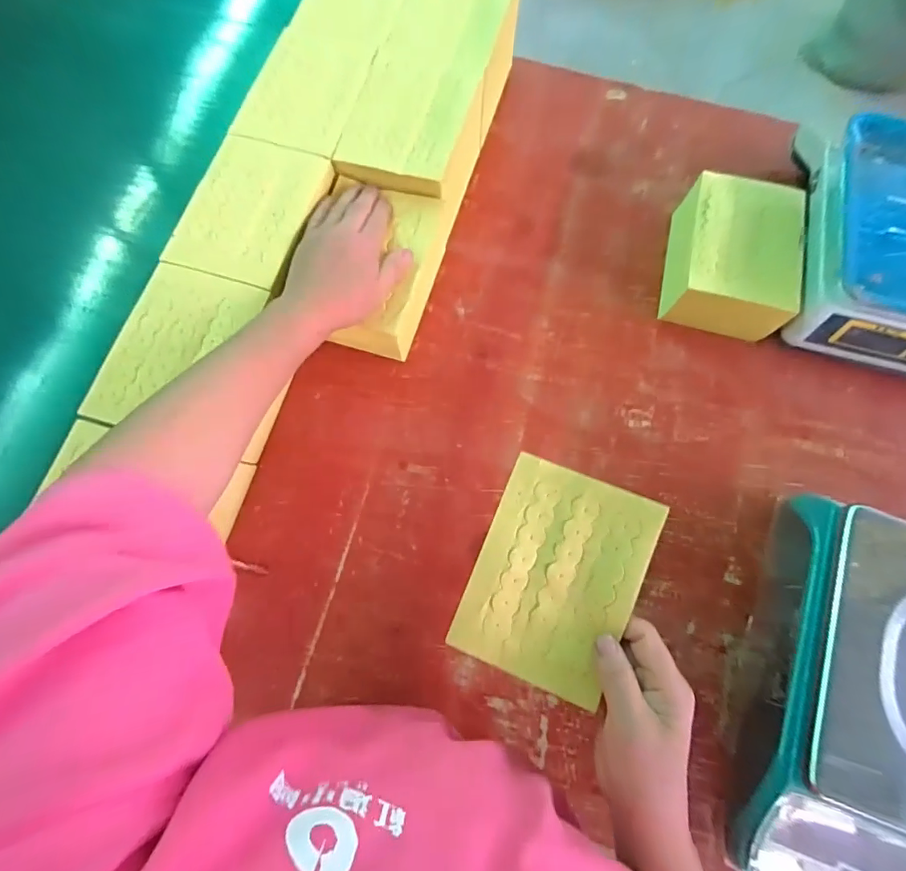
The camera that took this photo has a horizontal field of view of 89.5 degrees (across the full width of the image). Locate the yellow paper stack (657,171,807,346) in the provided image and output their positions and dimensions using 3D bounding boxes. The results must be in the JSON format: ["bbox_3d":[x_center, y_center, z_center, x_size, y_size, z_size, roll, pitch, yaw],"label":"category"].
[{"bbox_3d":[0.321,-0.202,0.531,0.119,0.076,0.169,15,75,3],"label":"yellow paper stack"}]

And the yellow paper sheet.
[{"bbox_3d":[0.079,0.107,0.351,0.116,0.010,0.157,21,84,12],"label":"yellow paper sheet"}]

